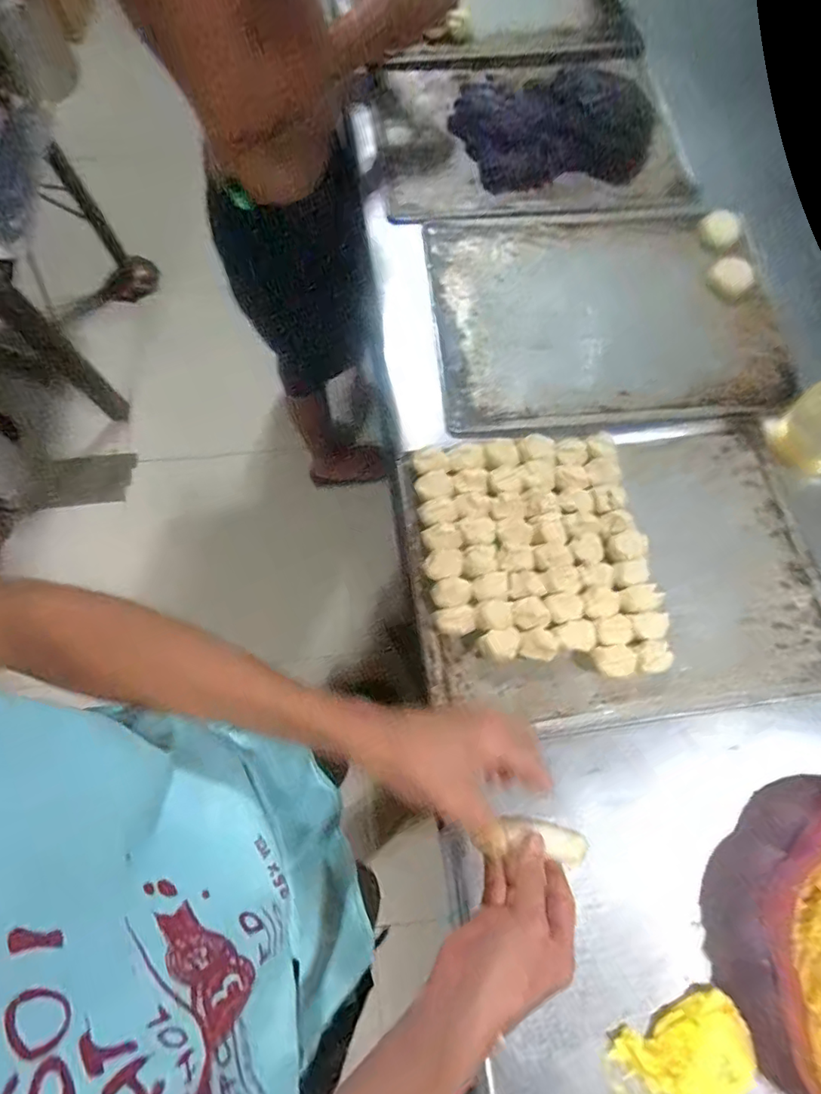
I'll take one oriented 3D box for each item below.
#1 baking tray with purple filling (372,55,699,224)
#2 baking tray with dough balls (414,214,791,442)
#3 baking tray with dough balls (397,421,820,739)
[{"bbox_3d":[0.174,-0.607,0.774,0.446,0.035,0.298,-5,73,-2],"label":"baking tray with purple filling"},{"bbox_3d":[0.245,-0.301,0.699,0.421,0.020,0.312,-5,73,-2],"label":"baking tray with dough balls"},{"bbox_3d":[0.229,0.018,0.591,0.440,0.037,0.323,-7,73,-3],"label":"baking tray with dough balls"}]

